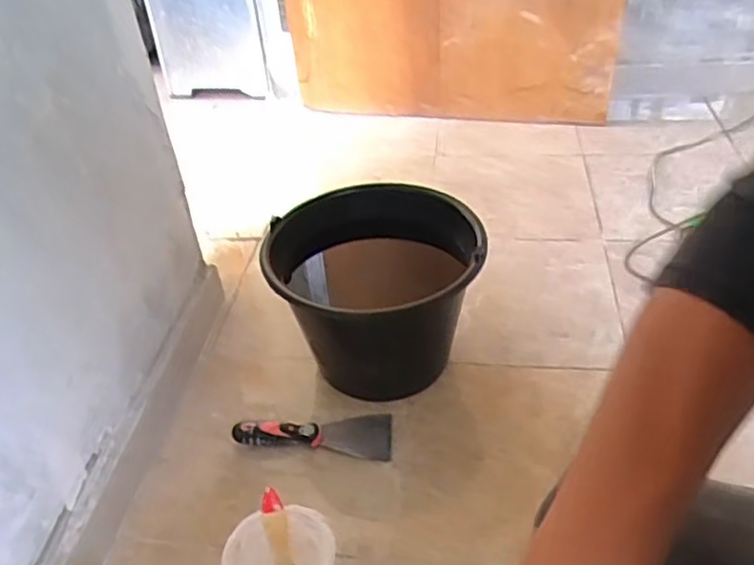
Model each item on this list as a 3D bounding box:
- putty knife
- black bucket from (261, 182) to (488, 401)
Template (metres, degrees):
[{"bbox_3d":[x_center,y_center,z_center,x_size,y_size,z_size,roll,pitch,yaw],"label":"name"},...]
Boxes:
[{"bbox_3d":[-0.080,0.187,0.843,0.195,0.023,0.066,2,40,1],"label":"putty knife"},{"bbox_3d":[-0.006,0.017,0.906,0.266,0.211,0.259,-4,39,5],"label":"black bucket"}]

